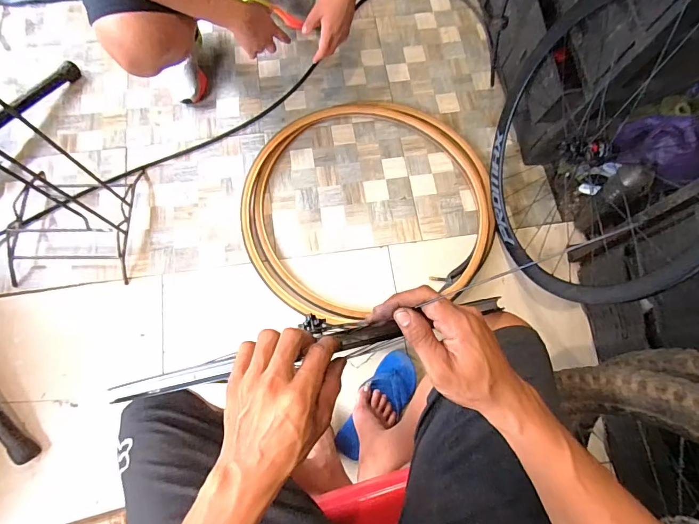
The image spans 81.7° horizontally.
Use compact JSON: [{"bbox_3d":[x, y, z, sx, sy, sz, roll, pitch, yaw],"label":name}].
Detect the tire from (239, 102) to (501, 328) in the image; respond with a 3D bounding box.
[{"bbox_3d":[0.052,-0.171,1.133,0.688,0.032,0.648,-7,73,-4],"label":"tire"}]

